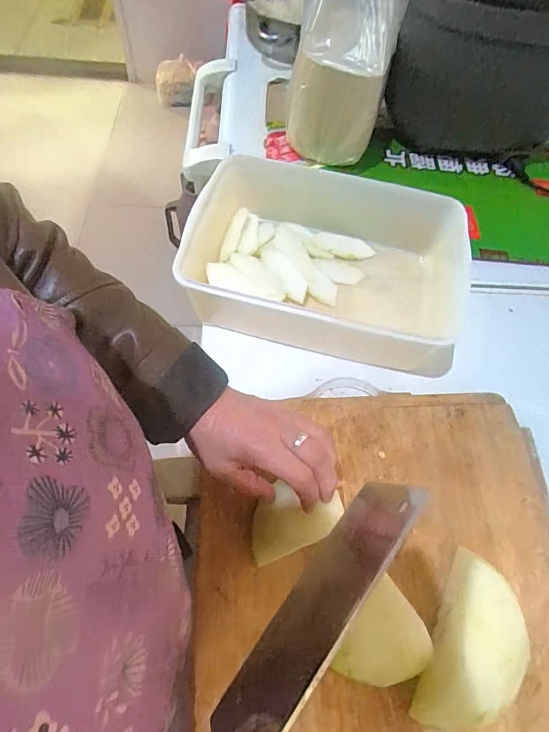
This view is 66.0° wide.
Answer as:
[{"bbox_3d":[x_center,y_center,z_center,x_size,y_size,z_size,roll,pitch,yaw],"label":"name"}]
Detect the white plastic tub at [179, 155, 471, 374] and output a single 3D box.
[{"bbox_3d":[0.071,-0.131,0.523,0.351,0.093,0.201,15,62,4],"label":"white plastic tub"}]

